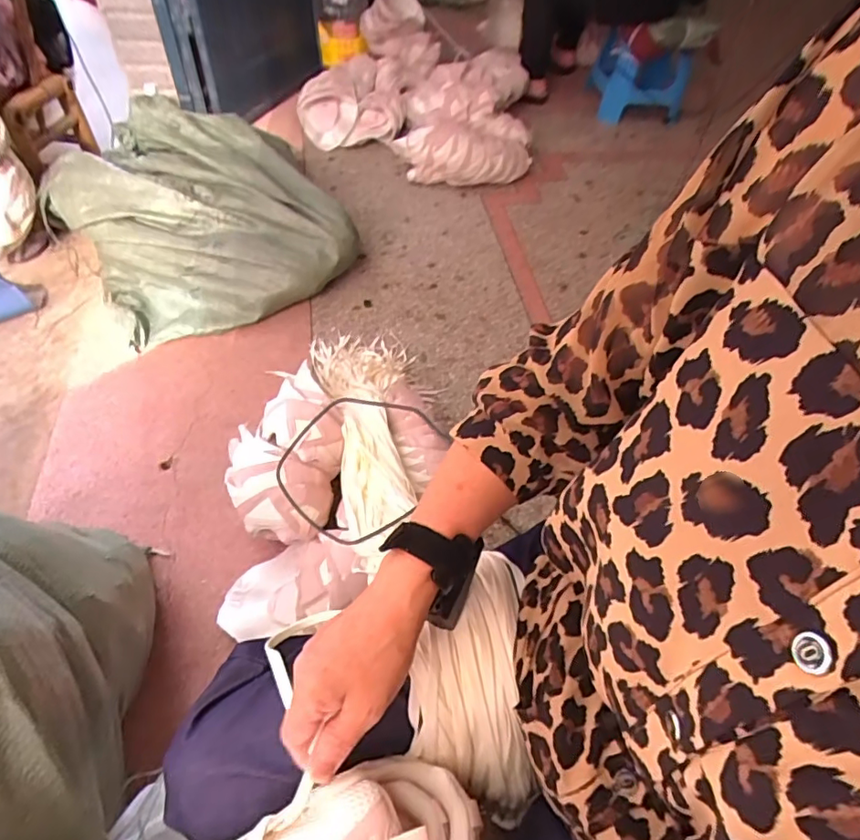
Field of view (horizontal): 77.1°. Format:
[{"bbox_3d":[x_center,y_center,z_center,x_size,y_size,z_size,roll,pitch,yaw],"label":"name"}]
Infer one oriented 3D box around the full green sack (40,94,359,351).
[{"bbox_3d":[-0.527,-0.480,1.227,0.531,0.238,0.577,-32,67,-19],"label":"full green sack"}]

